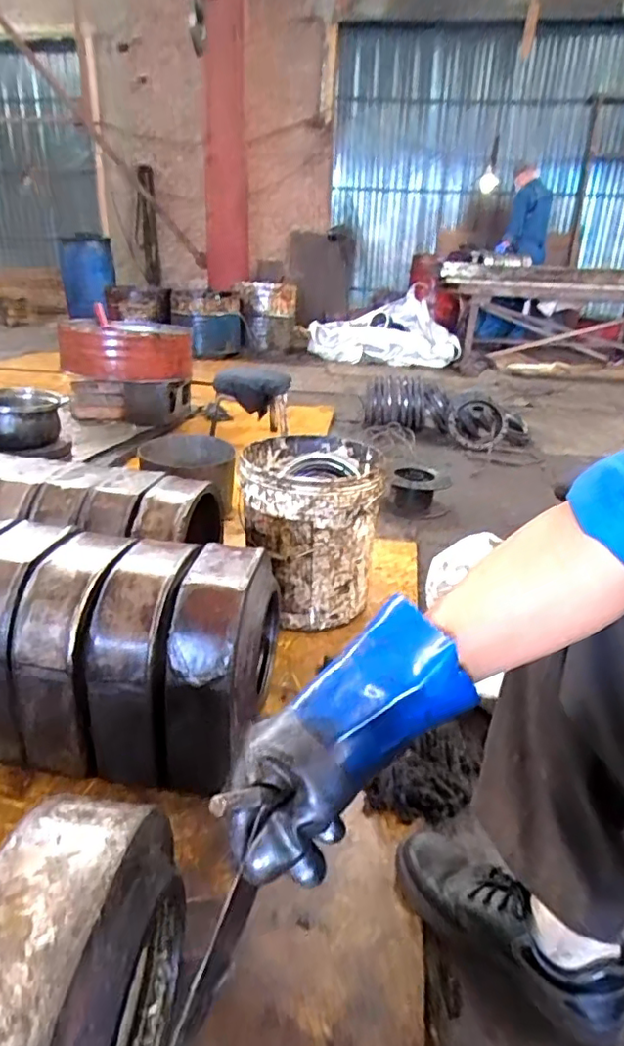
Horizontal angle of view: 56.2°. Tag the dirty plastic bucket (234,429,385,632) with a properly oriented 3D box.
[{"bbox_3d":[-0.008,0.020,1.296,0.290,0.346,0.309,1,24,-5],"label":"dirty plastic bucket"}]

